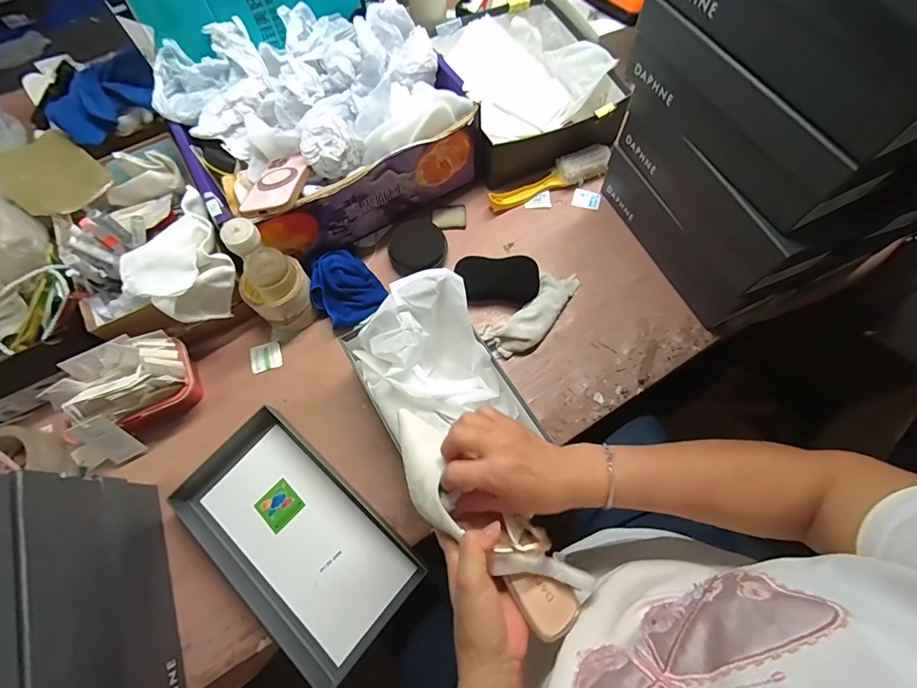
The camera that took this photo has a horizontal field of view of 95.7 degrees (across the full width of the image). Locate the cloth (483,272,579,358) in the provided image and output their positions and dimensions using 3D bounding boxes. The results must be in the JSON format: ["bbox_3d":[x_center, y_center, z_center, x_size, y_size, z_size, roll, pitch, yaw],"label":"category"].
[{"bbox_3d":[0.117,-0.048,0.619,0.178,0.033,0.065,-42,73,-14],"label":"cloth"}]

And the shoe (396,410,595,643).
[{"bbox_3d":[0.017,0.151,0.373,0.068,0.051,0.224,-43,71,-14],"label":"shoe"}]

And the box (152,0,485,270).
[{"bbox_3d":[-0.209,-0.338,0.644,0.383,0.194,0.303,-34,71,-11],"label":"box"}]

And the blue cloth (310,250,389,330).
[{"bbox_3d":[-0.174,-0.088,0.634,0.101,0.051,0.102,-38,72,-13],"label":"blue cloth"}]

